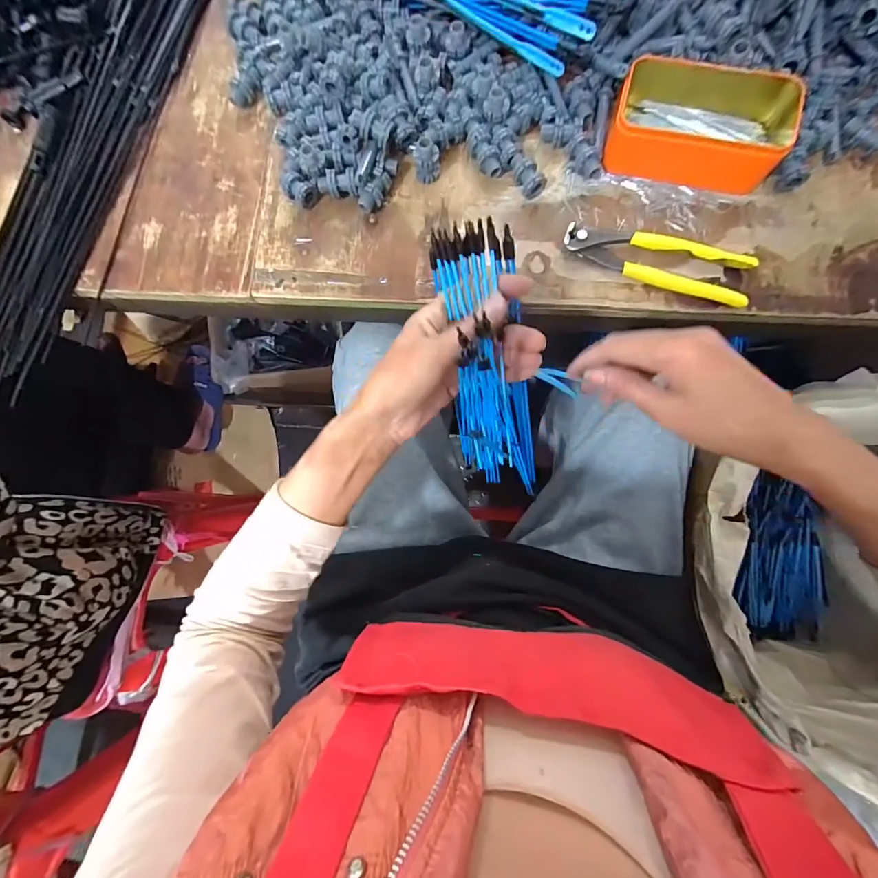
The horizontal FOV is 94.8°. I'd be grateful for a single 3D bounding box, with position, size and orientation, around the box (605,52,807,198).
[{"bbox_3d":[0.236,-0.285,0.366,0.152,0.043,0.090,14,83,6],"label":"box"}]

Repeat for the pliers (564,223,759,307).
[{"bbox_3d":[0.197,-0.163,0.369,0.164,0.015,0.045,17,84,6],"label":"pliers"}]

